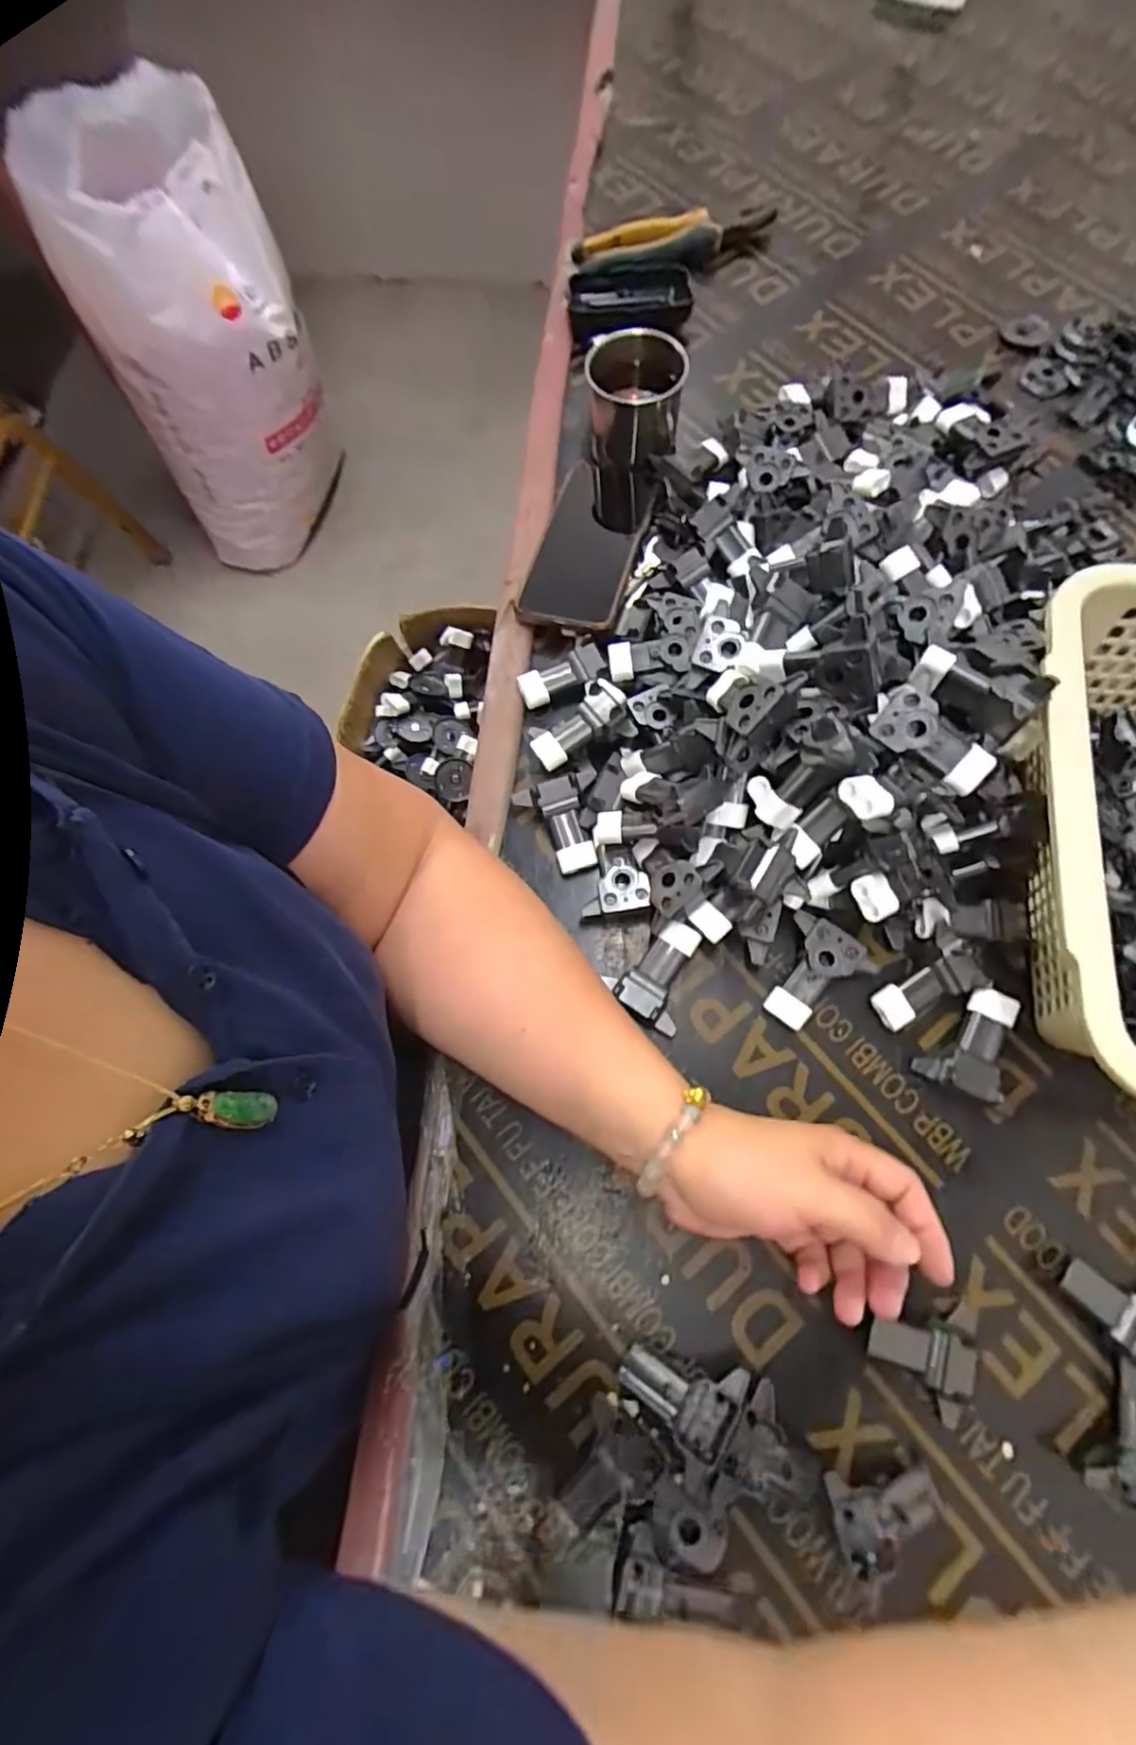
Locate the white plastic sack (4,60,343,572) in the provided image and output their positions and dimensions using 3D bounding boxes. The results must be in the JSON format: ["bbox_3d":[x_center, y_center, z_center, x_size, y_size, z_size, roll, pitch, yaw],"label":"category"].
[{"bbox_3d":[-0.667,-0.979,1.213,0.354,0.547,0.439,-27,73,-7],"label":"white plastic sack"}]

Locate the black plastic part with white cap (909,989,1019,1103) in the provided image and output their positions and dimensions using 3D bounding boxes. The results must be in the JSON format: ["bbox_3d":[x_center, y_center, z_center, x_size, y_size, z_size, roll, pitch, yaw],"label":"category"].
[{"bbox_3d":[0.243,0.102,0.392,0.042,0.021,0.064,30,76,11],"label":"black plastic part with white cap"}]

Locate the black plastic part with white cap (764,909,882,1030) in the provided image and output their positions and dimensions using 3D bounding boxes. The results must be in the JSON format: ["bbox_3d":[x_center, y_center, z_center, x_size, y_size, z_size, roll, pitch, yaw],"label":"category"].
[{"bbox_3d":[0.149,0.060,0.407,0.065,0.027,0.054,-37,74,-9],"label":"black plastic part with white cap"}]

